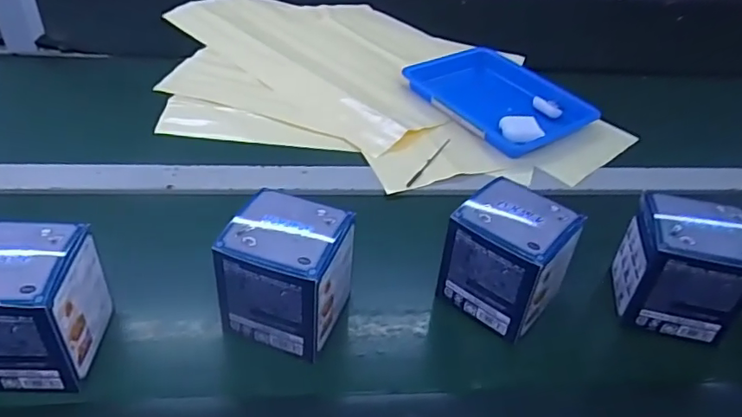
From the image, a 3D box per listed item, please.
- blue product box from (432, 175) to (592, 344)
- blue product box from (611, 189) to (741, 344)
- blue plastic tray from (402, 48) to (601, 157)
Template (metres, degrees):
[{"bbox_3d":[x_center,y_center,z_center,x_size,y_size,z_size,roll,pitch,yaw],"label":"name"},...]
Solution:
[{"bbox_3d":[0.115,0.038,0.472,0.086,0.093,0.079,30,45,29],"label":"blue product box"},{"bbox_3d":[0.261,0.044,0.475,0.080,0.103,0.081,10,39,8],"label":"blue product box"},{"bbox_3d":[0.171,-0.146,0.748,0.165,0.033,0.205,-22,45,-29],"label":"blue plastic tray"}]

